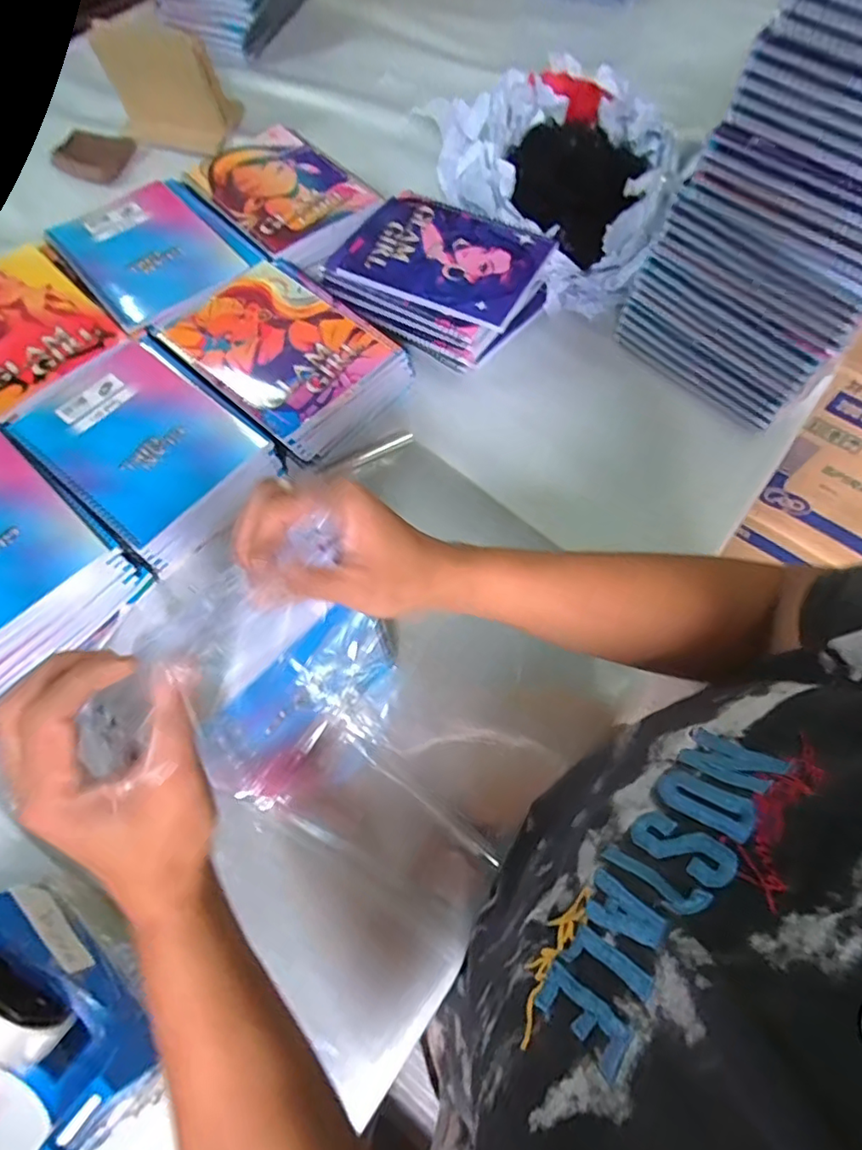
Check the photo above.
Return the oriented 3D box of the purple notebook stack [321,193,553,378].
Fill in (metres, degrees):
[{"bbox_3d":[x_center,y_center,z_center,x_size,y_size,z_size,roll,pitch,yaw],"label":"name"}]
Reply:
[{"bbox_3d":[0.011,-0.334,0.646,0.213,0.066,0.168,24,68,10],"label":"purple notebook stack"}]

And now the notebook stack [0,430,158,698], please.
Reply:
[{"bbox_3d":[-0.385,-0.018,0.509,0.161,0.071,0.207,-42,73,-17],"label":"notebook stack"}]

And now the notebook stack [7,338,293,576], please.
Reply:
[{"bbox_3d":[-0.269,-0.119,0.554,0.206,0.065,0.158,40,71,15],"label":"notebook stack"}]

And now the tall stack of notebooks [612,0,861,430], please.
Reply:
[{"bbox_3d":[0.346,-0.318,0.496,0.159,0.360,0.208,-39,72,-16],"label":"tall stack of notebooks"}]

